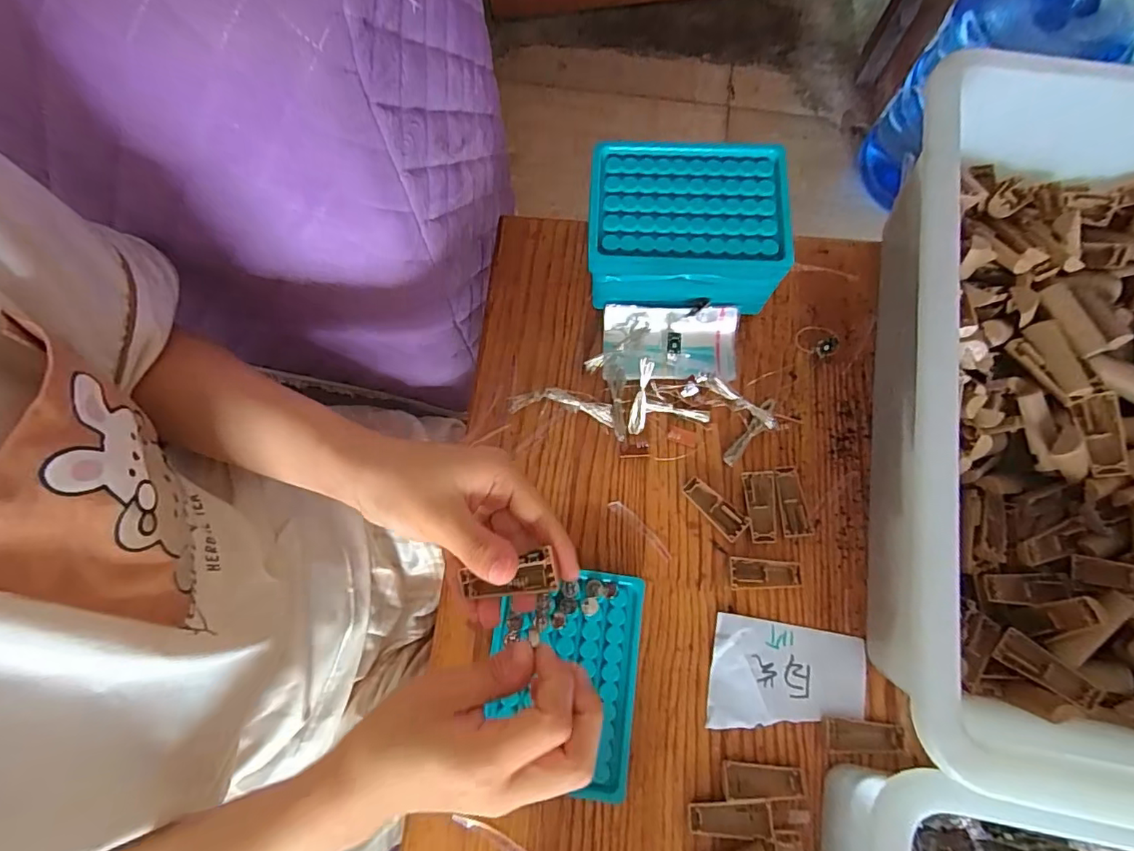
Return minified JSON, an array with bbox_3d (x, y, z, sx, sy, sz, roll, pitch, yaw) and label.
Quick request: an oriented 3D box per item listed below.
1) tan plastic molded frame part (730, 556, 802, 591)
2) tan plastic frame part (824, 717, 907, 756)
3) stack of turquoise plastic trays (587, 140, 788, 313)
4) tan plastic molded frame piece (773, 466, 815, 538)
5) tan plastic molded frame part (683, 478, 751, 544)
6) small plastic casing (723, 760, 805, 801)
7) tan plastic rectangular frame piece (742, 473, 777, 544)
[{"bbox_3d":[0.137,0.104,0.364,0.048,0.008,0.021,3,76,2],"label":"tan plastic molded frame part"},{"bbox_3d":[0.189,0.199,0.333,0.046,0.010,0.020,4,76,2],"label":"tan plastic frame part"},{"bbox_3d":[0.084,-0.138,0.393,0.133,0.089,0.092,3,76,2],"label":"stack of turquoise plastic trays"},{"bbox_3d":[0.161,0.055,0.378,0.020,0.008,0.050,-5,76,0],"label":"tan plastic molded frame piece"},{"bbox_3d":[0.105,0.059,0.375,0.020,0.010,0.049,-43,79,-9],"label":"tan plastic molded frame part"},{"bbox_3d":[0.124,0.224,0.330,0.047,0.008,0.020,1,76,1],"label":"small plastic casing"},{"bbox_3d":[0.139,0.058,0.376,0.020,0.005,0.050,-3,76,0],"label":"tan plastic rectangular frame piece"}]

